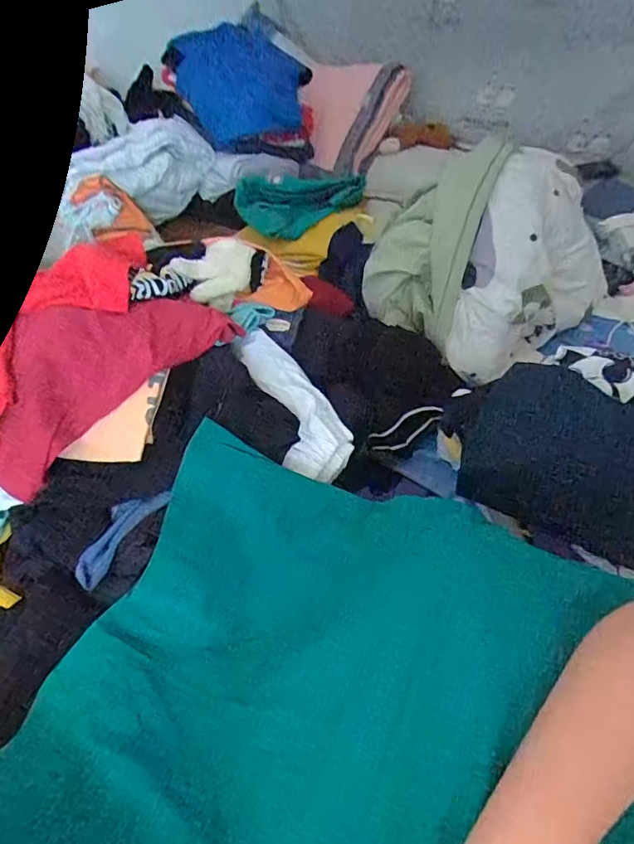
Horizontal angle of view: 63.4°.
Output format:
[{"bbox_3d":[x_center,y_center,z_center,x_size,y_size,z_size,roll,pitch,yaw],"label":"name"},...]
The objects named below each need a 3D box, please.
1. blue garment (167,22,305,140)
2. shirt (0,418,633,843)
[{"bbox_3d":[-0.199,-0.833,1.296,0.309,0.225,0.072,2,44,3],"label":"blue garment"},{"bbox_3d":[-0.005,0.252,0.378,0.488,0.140,0.451,21,49,21],"label":"shirt"}]

